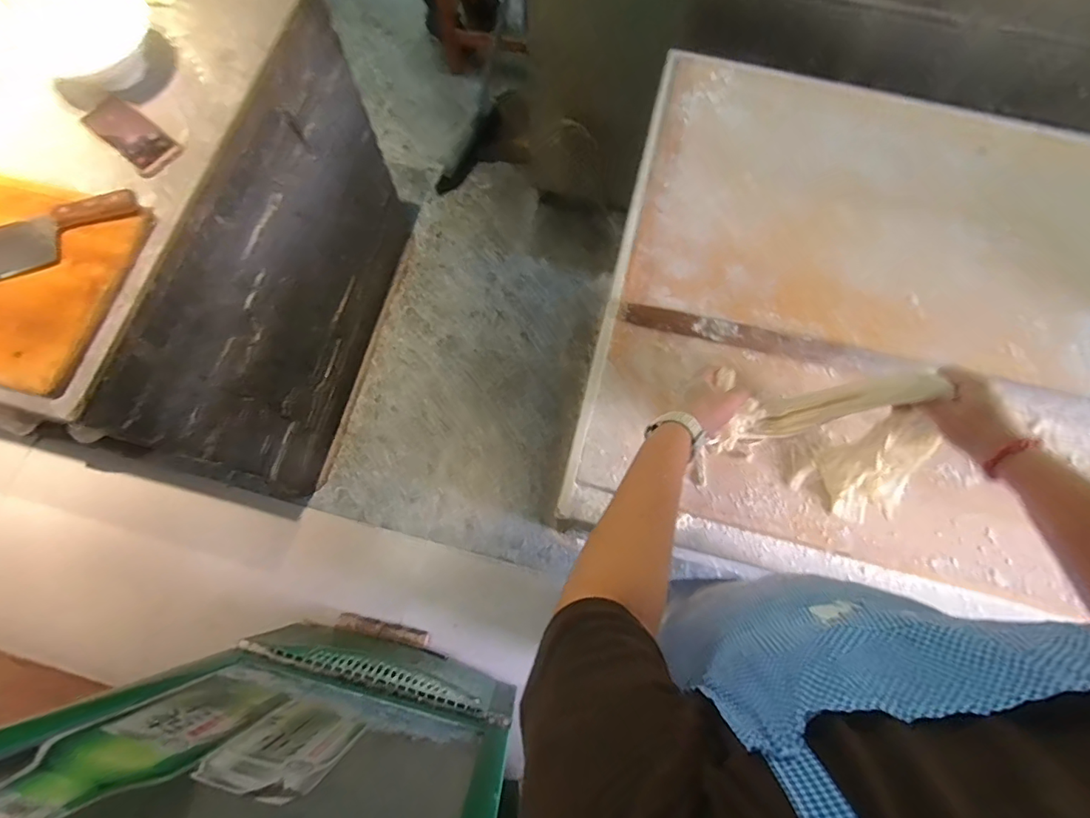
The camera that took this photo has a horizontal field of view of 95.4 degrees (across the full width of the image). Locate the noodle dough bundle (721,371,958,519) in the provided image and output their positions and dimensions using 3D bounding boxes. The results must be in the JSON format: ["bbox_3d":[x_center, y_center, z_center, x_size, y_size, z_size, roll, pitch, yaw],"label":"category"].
[{"bbox_3d":[0.387,0.037,0.616,0.241,0.183,0.135,30,76,7],"label":"noodle dough bundle"}]

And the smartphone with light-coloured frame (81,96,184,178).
[{"bbox_3d":[-0.675,-0.449,0.810,0.174,0.015,0.073,40,78,10],"label":"smartphone with light-coloured frame"}]

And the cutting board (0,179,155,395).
[{"bbox_3d":[-0.831,-0.202,0.731,0.389,0.034,0.301,11,75,2],"label":"cutting board"}]

